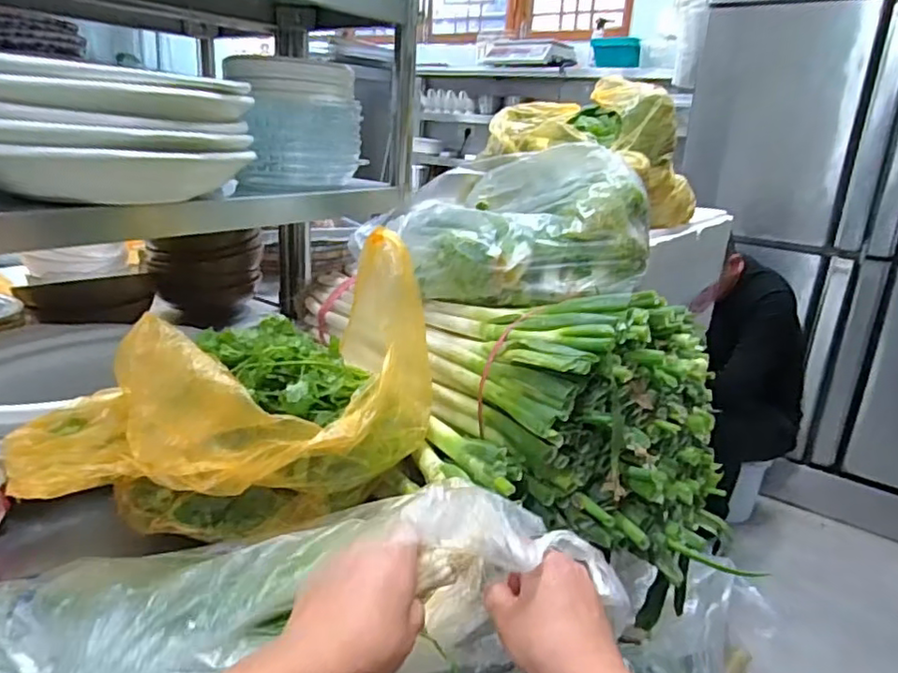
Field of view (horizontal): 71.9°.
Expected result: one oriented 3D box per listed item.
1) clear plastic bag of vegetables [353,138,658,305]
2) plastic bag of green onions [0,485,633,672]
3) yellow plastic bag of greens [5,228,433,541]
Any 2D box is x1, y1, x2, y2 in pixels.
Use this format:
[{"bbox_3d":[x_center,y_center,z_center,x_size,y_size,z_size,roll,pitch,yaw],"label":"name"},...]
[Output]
[{"bbox_3d":[0.102,-0.149,0.834,0.316,0.178,0.200,9,20,13],"label":"clear plastic bag of vegetables"},{"bbox_3d":[-0.119,0.192,0.414,0.456,0.119,0.149,-5,21,-12],"label":"plastic bag of green onions"},{"bbox_3d":[-0.197,0.048,0.657,0.350,0.221,0.308,4,20,-1],"label":"yellow plastic bag of greens"}]

